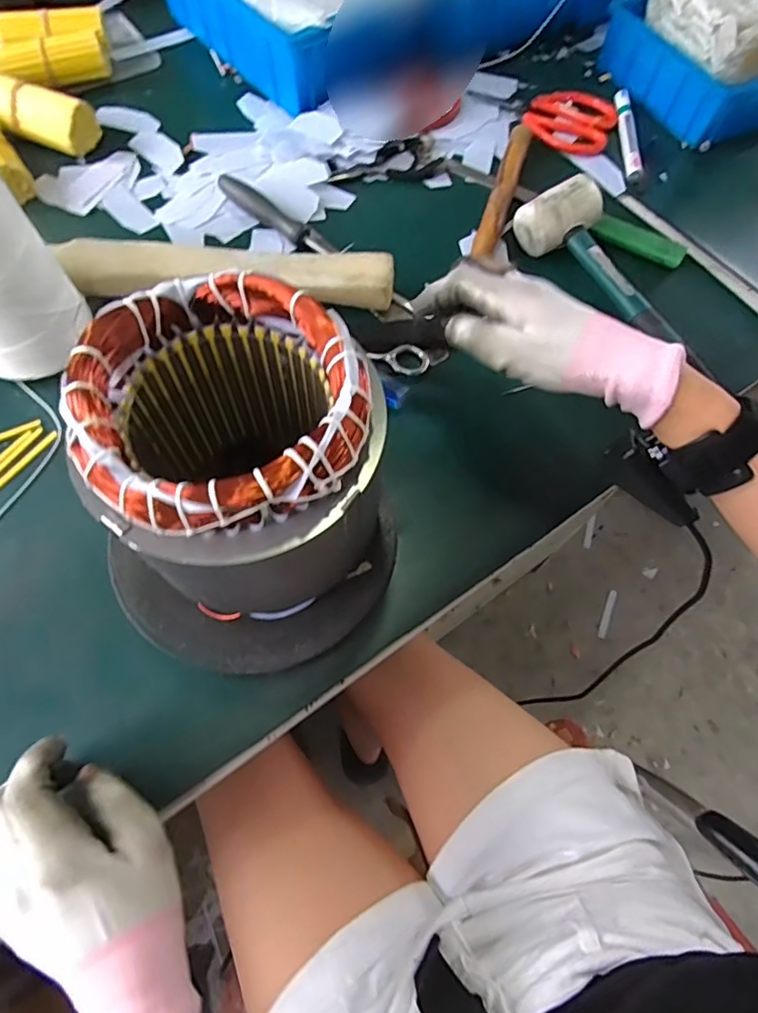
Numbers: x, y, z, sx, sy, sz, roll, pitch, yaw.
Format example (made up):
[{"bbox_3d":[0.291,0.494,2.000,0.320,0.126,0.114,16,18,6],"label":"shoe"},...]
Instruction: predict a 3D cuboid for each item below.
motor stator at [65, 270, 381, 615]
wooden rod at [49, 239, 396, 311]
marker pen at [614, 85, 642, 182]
[{"bbox_3d":[-0.071,-0.016,0.314,0.133,0.165,0.132,1,65,-3],"label":"motor stator"},{"bbox_3d":[-0.126,-0.198,0.468,0.274,0.042,0.047,2,65,-2],"label":"wooden rod"},{"bbox_3d":[0.268,-0.402,0.587,0.019,0.017,0.133,5,65,-1],"label":"marker pen"}]

